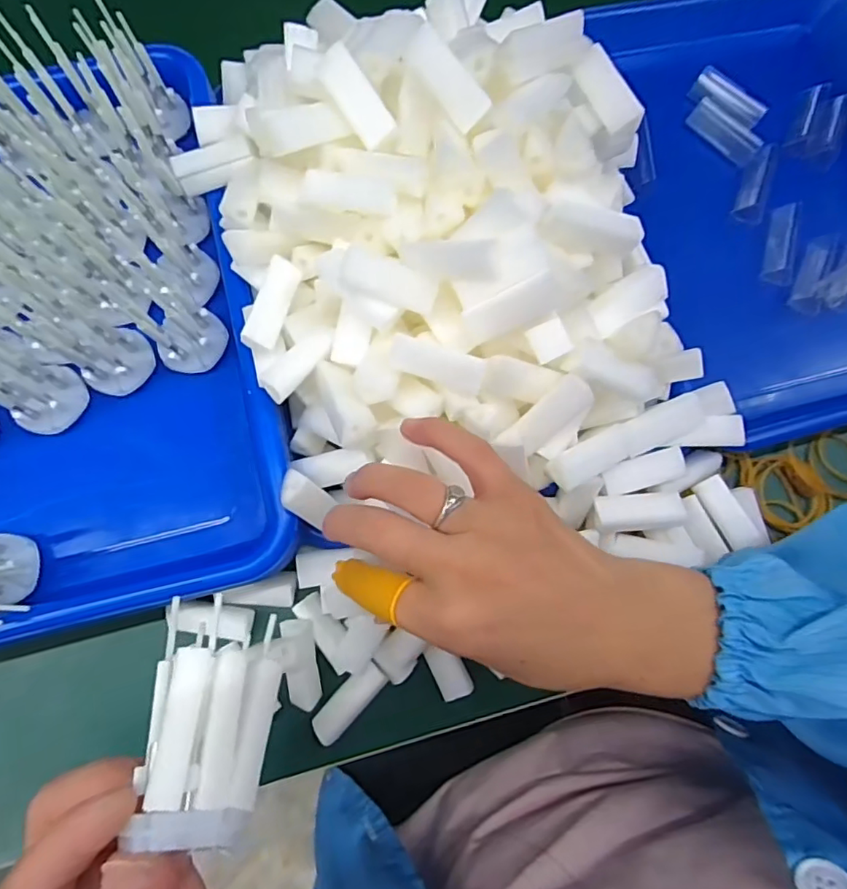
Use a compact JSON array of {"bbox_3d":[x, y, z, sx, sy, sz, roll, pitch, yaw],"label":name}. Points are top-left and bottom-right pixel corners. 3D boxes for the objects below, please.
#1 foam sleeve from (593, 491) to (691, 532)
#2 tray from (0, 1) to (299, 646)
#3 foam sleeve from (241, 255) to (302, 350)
[{"bbox_3d":[0.117,0.036,0.298,0.045,0.009,0.020,-4,75,-3],"label":"foam sleeve"},{"bbox_3d":[-0.219,-0.068,0.302,0.246,0.064,0.334,-15,76,-5],"label":"tray"},{"bbox_3d":[-0.076,-0.070,0.277,0.013,0.015,0.046,18,75,4],"label":"foam sleeve"}]

